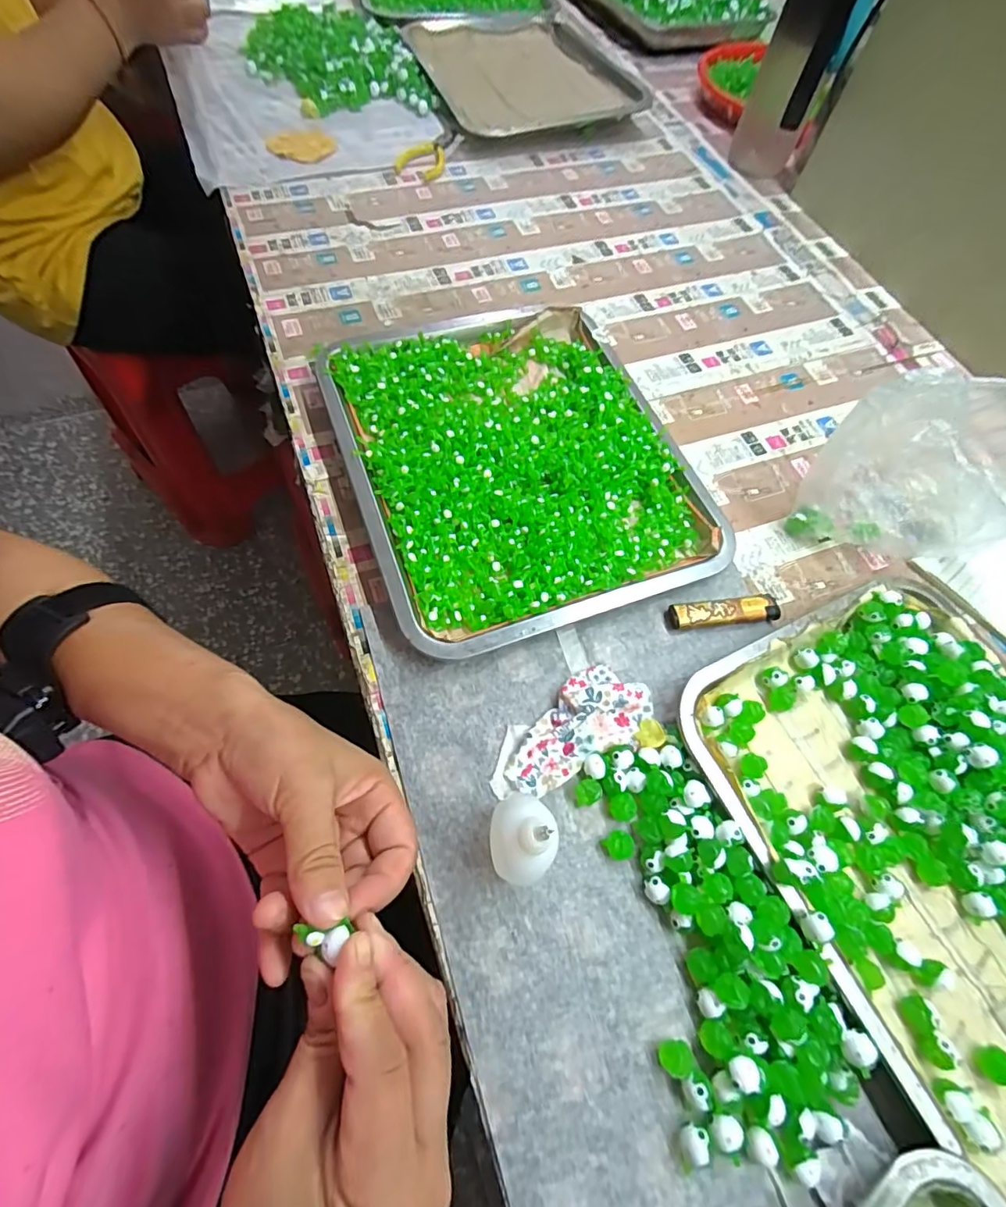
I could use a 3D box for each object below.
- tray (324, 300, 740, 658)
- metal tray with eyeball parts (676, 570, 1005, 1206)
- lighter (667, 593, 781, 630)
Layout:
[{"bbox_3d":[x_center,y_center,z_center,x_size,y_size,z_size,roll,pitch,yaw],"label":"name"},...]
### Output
[{"bbox_3d":[0.011,-0.121,0.424,0.264,0.030,0.307,-18,66,-12],"label":"tray"},{"bbox_3d":[0.277,0.143,0.313,0.240,0.031,0.304,-22,68,-14],"label":"metal tray with eyeball parts"},{"bbox_3d":[0.163,0.007,0.380,0.081,0.013,0.019,-6,64,-7],"label":"lighter"}]

